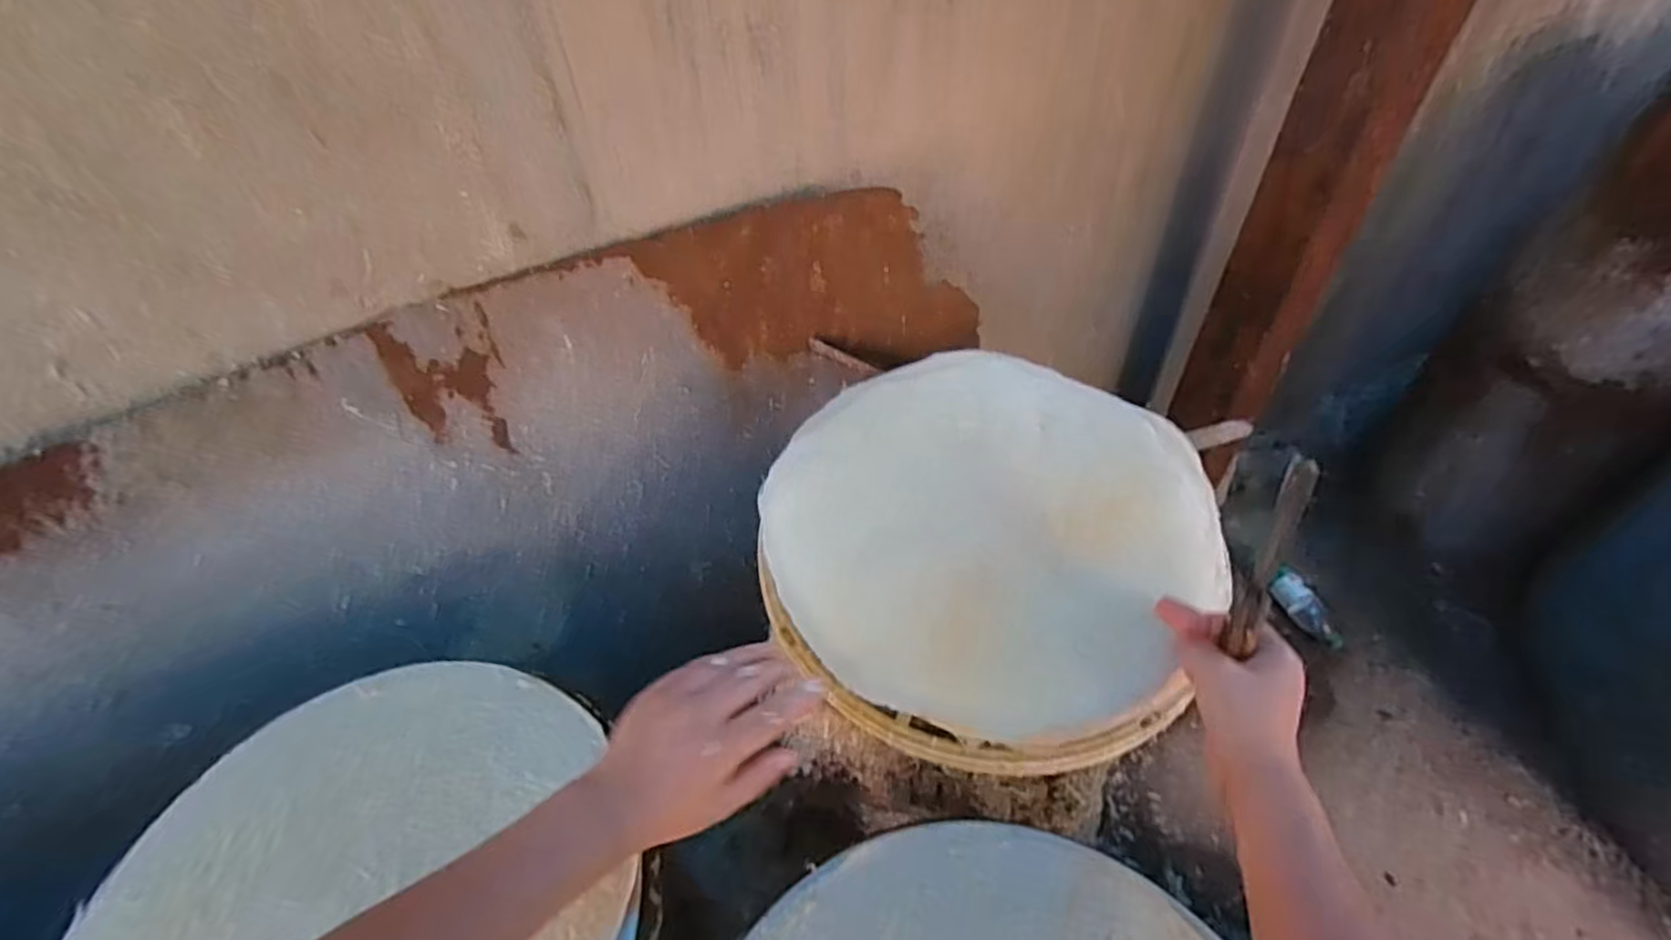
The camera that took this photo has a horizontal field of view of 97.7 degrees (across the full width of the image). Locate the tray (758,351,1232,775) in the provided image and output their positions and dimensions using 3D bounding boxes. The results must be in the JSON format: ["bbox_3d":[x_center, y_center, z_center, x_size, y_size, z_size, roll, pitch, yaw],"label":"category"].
[{"bbox_3d":[0.130,0.056,0.640,0.358,0.071,0.368,-2,47,2],"label":"tray"}]

